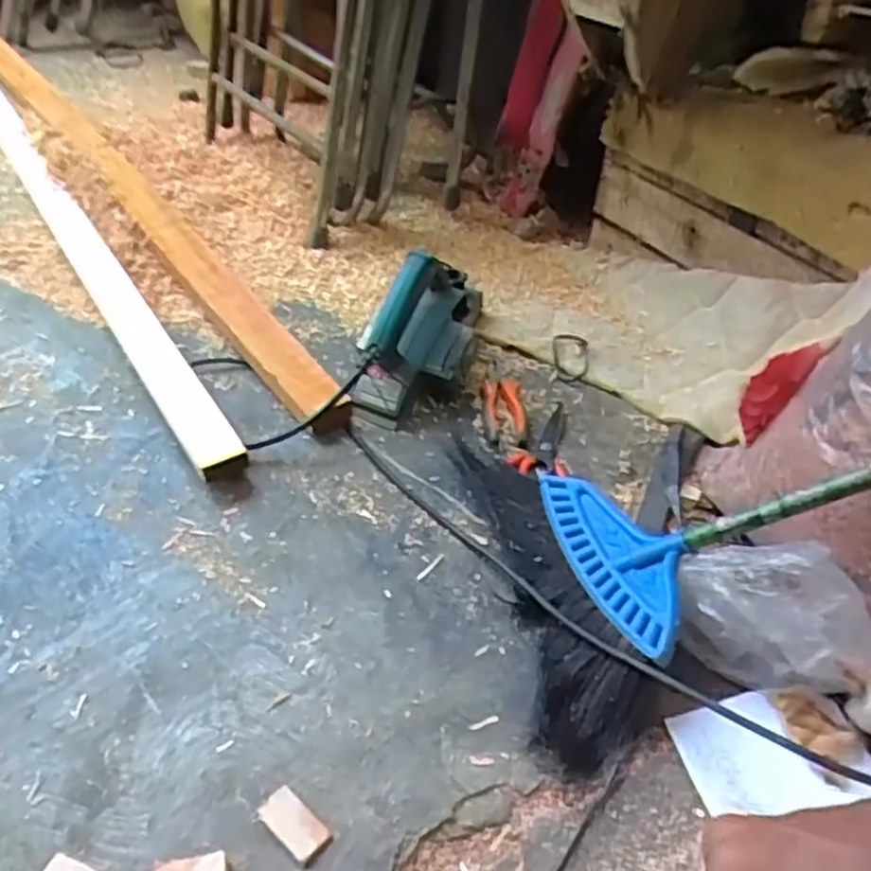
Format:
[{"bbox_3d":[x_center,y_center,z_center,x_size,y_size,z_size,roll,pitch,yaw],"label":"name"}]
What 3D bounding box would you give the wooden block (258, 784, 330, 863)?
[{"bbox_3d":[-0.111,0.303,0.583,0.055,0.004,0.029,33,53,27],"label":"wooden block"}]

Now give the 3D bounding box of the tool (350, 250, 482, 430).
[{"bbox_3d":[-0.017,-0.139,0.942,0.130,0.152,0.223,9,45,7],"label":"tool"}]

